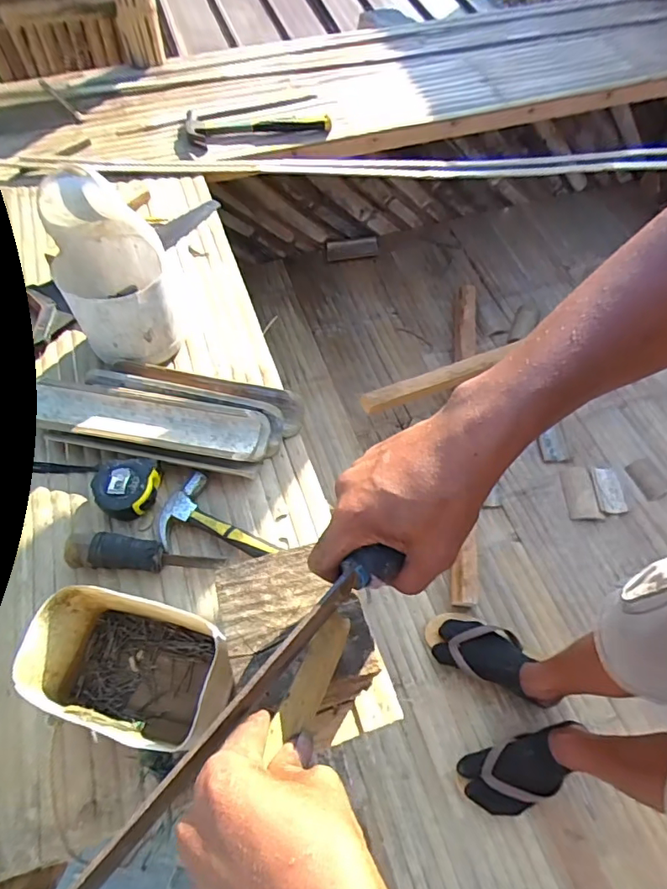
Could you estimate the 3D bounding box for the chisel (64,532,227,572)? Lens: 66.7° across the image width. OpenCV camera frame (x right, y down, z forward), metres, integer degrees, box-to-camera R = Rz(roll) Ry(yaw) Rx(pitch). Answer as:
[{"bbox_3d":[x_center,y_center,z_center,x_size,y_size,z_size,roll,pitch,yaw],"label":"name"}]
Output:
[{"bbox_3d":[-0.231,0.138,0.628,0.180,0.036,0.035,9,58,-11],"label":"chisel"}]

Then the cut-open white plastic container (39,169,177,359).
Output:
[{"bbox_3d":[-0.324,-0.250,0.731,0.141,0.258,0.177,-30,63,-16],"label":"cut-open white plastic container"}]

